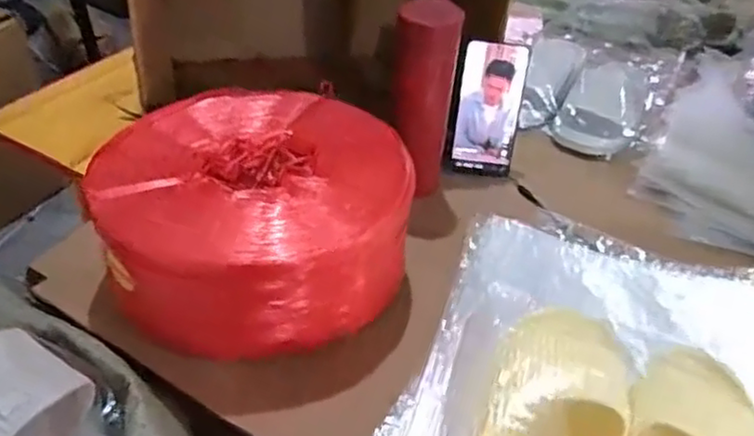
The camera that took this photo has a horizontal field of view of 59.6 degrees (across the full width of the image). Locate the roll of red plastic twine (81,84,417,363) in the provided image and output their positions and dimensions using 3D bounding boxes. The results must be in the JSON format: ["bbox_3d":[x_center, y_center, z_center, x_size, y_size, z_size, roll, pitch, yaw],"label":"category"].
[{"bbox_3d":[-0.122,0.004,0.639,0.265,0.154,0.260,3,40,-2],"label":"roll of red plastic twine"}]

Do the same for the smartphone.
[{"bbox_3d":[0.133,-0.129,0.788,0.080,0.158,0.010,10,18,2],"label":"smartphone"}]

